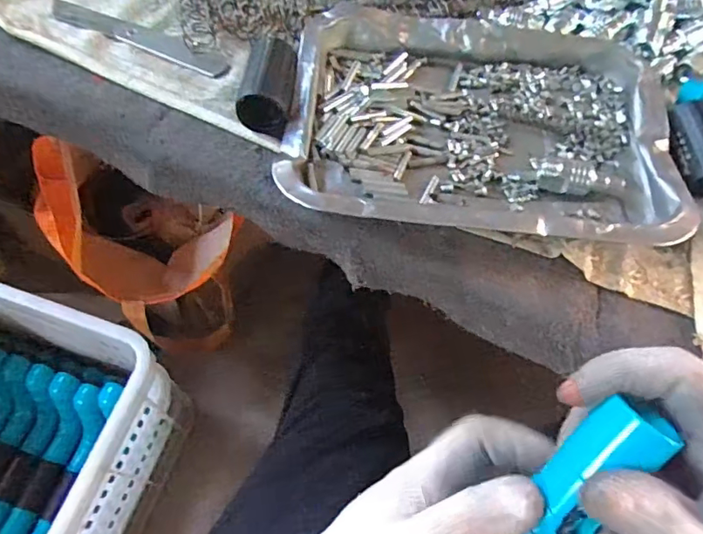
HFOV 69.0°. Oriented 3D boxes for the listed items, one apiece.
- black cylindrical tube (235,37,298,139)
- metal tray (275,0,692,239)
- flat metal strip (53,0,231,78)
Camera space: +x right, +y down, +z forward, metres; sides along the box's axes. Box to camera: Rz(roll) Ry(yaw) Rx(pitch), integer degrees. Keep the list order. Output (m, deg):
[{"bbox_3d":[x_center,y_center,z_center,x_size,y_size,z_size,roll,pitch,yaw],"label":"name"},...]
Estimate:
[{"bbox_3d":[-0.055,-0.120,0.348,0.034,0.034,0.066,3,63,-3],"label":"black cylindrical tube"},{"bbox_3d":[0.086,-0.106,0.347,0.242,0.033,0.200,8,63,-1],"label":"metal tray"},{"bbox_3d":[-0.160,-0.173,0.385,0.146,0.004,0.024,22,64,7],"label":"flat metal strip"}]

